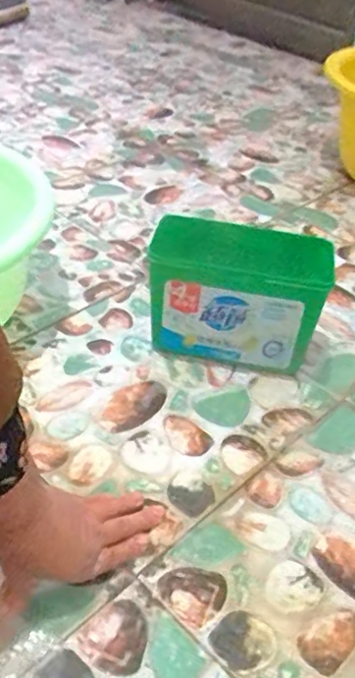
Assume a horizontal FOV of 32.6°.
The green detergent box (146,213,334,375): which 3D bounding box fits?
[{"bbox_3d":[0.061,-0.048,0.661,0.176,0.133,0.096,10,40,4],"label":"green detergent box"}]

